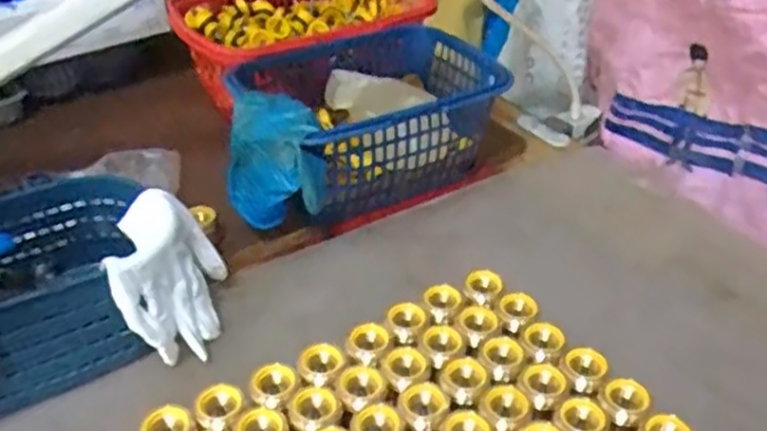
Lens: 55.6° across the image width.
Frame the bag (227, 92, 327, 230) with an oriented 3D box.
[{"bbox_3d":[-0.097,-0.049,0.632,0.110,0.109,0.039,-15,4,39],"label":"bag"}]

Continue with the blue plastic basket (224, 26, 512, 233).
[{"bbox_3d":[-0.002,-0.097,0.737,0.239,0.114,0.186,-22,40,-25],"label":"blue plastic basket"}]

